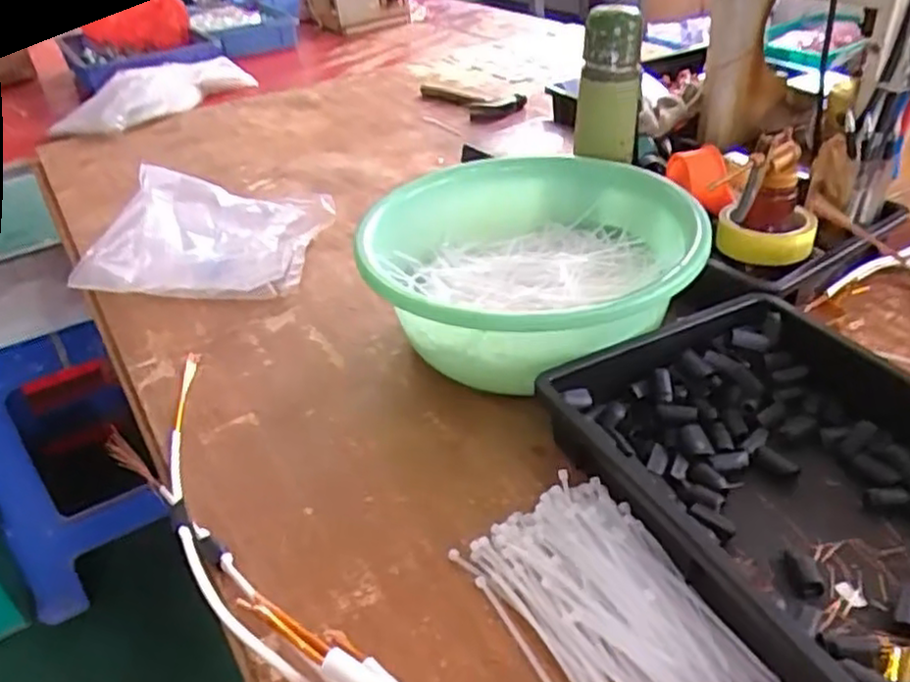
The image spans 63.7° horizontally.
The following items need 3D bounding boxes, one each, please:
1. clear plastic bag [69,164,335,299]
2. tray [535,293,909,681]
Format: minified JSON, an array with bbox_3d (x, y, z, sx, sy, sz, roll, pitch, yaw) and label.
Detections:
[{"bbox_3d":[-0.284,-0.134,0.852,0.248,0.093,0.196,-4,34,2],"label":"clear plastic bag"},{"bbox_3d":[0.257,0.105,0.498,0.248,0.064,0.364,-20,37,-20],"label":"tray"}]

